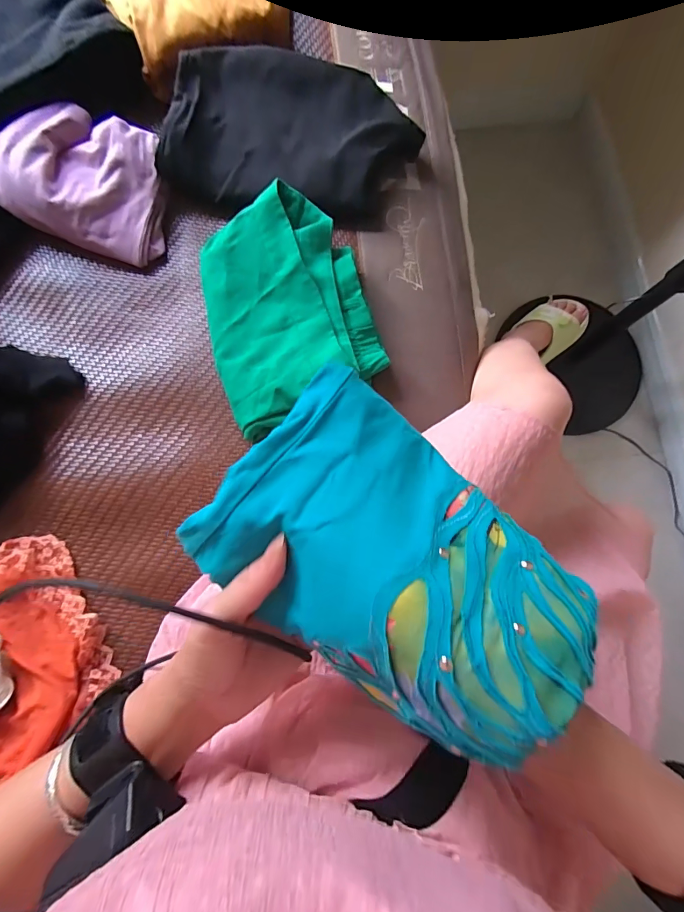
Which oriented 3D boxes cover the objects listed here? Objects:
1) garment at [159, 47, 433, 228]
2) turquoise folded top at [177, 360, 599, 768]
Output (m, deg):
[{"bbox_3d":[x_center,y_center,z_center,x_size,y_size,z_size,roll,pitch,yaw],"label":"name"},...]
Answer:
[{"bbox_3d":[-0.060,-0.381,0.496,0.285,0.054,0.175,13,80,1],"label":"garment"},{"bbox_3d":[0.028,0.056,0.213,0.188,0.038,0.132,41,81,6],"label":"turquoise folded top"}]

